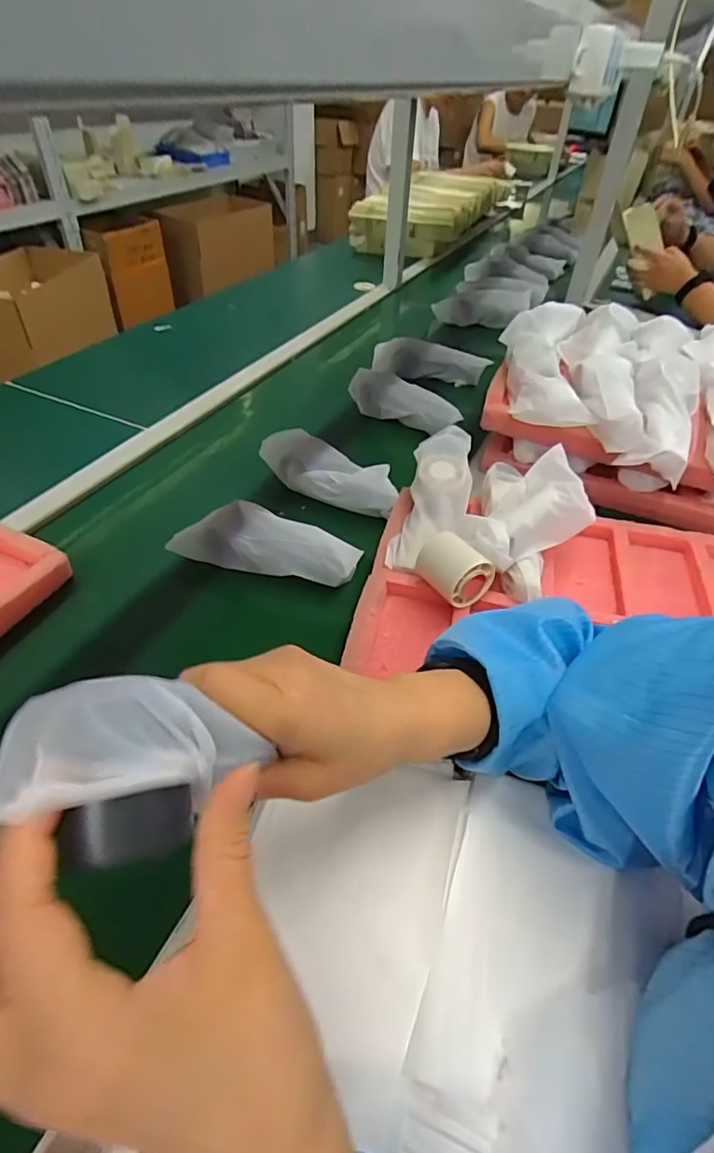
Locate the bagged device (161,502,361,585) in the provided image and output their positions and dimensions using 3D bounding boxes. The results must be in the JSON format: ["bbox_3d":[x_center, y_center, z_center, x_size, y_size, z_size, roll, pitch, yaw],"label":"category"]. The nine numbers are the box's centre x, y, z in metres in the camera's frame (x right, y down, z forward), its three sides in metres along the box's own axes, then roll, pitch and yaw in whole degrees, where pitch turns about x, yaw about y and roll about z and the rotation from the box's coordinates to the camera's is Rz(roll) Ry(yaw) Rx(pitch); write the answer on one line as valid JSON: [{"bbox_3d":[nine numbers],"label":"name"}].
[{"bbox_3d":[-0.094,-0.037,0.570,0.196,0.058,0.058,12,45,8],"label":"bagged device"}]

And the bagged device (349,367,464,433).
[{"bbox_3d":[0.072,-0.271,0.821,0.182,0.052,0.058,19,47,16],"label":"bagged device"}]

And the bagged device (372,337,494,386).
[{"bbox_3d":[0.127,-0.374,0.926,0.196,0.067,0.036,7,45,3],"label":"bagged device"}]

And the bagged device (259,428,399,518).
[{"bbox_3d":[-0.040,-0.127,0.662,0.188,0.061,0.071,33,52,27],"label":"bagged device"}]

